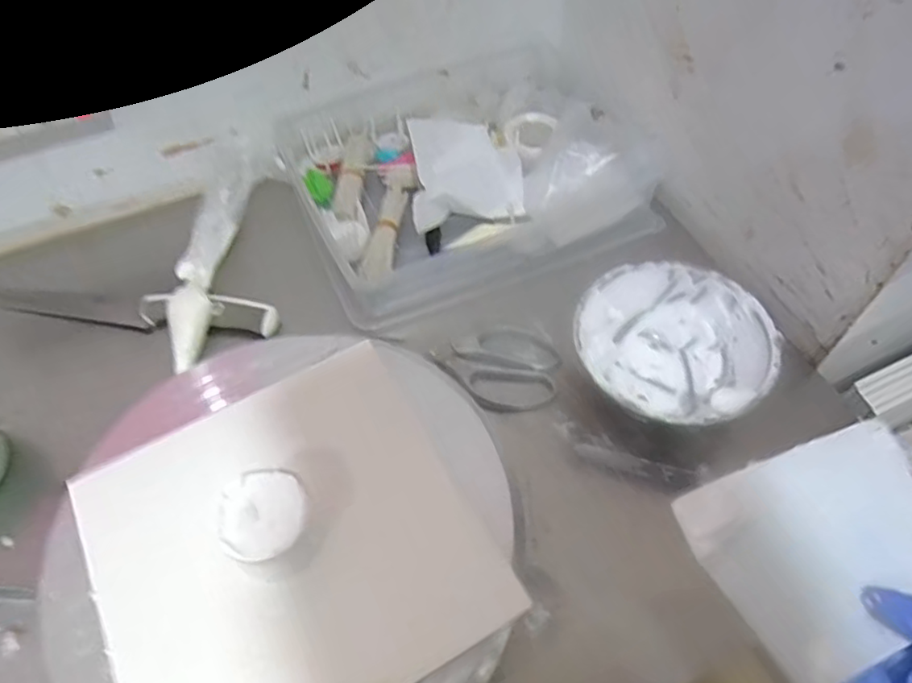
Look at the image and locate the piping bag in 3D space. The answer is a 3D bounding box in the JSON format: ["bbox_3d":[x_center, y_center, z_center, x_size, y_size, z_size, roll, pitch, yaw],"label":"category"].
[{"bbox_3d":[-0.238,-0.101,0.666,0.097,0.059,0.298,9,70,7],"label":"piping bag"}]

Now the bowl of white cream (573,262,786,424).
[{"bbox_3d":[0.188,0.013,0.579,0.162,0.073,0.156,-1,55,1],"label":"bowl of white cream"}]

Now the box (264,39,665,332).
[{"bbox_3d":[0.006,-0.198,0.733,0.367,0.087,0.304,-20,57,-12],"label":"box"}]

